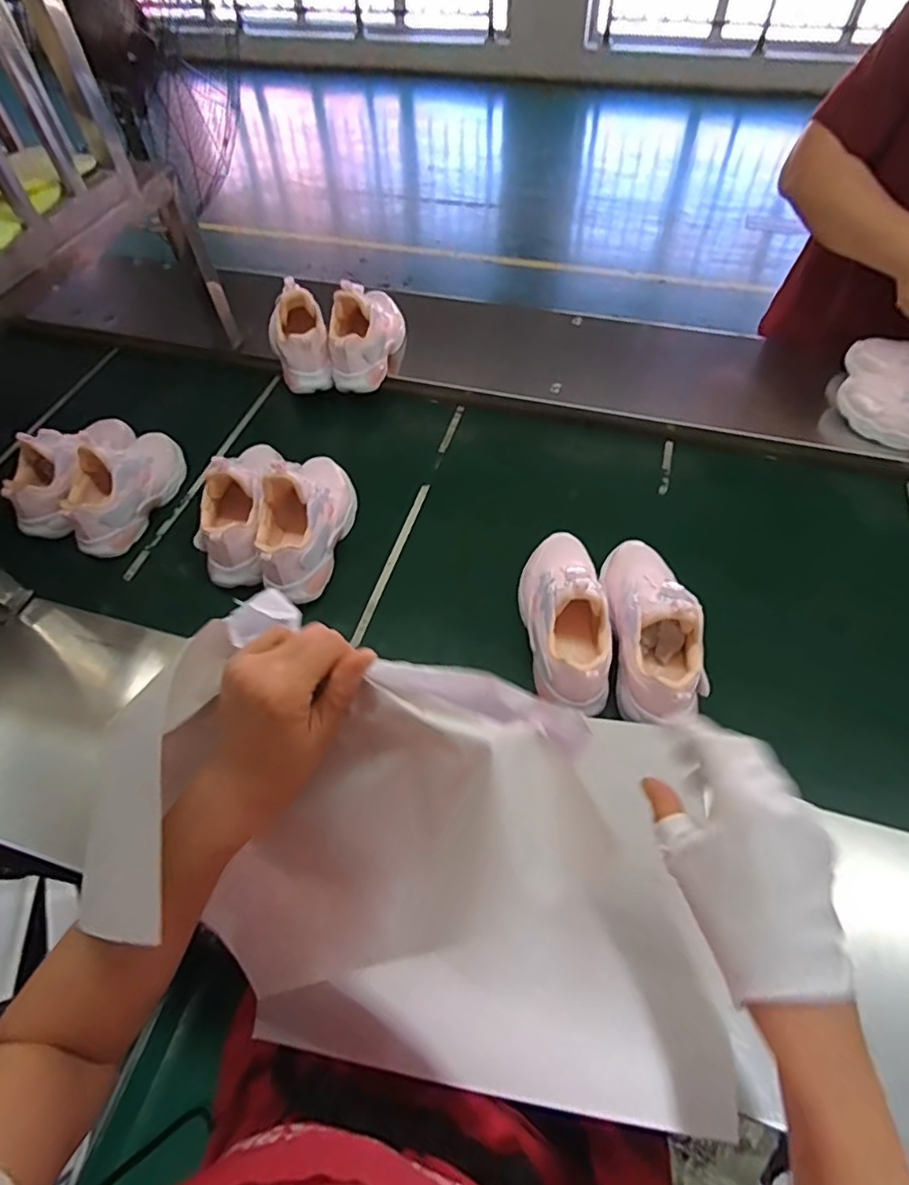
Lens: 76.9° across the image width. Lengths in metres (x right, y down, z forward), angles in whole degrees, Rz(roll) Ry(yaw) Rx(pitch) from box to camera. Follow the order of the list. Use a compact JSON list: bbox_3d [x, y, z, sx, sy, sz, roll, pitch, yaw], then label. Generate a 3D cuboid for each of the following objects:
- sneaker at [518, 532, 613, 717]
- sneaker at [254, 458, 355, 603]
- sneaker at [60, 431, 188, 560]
[{"bbox_3d":[0.119,0.007,0.622,0.090,0.115,0.228,0,56,2],"label":"sneaker"},{"bbox_3d":[-0.185,-0.101,0.713,0.084,0.125,0.213,9,57,8],"label":"sneaker"},{"bbox_3d":[-0.444,-0.156,0.771,0.075,0.098,0.207,15,58,11],"label":"sneaker"}]

